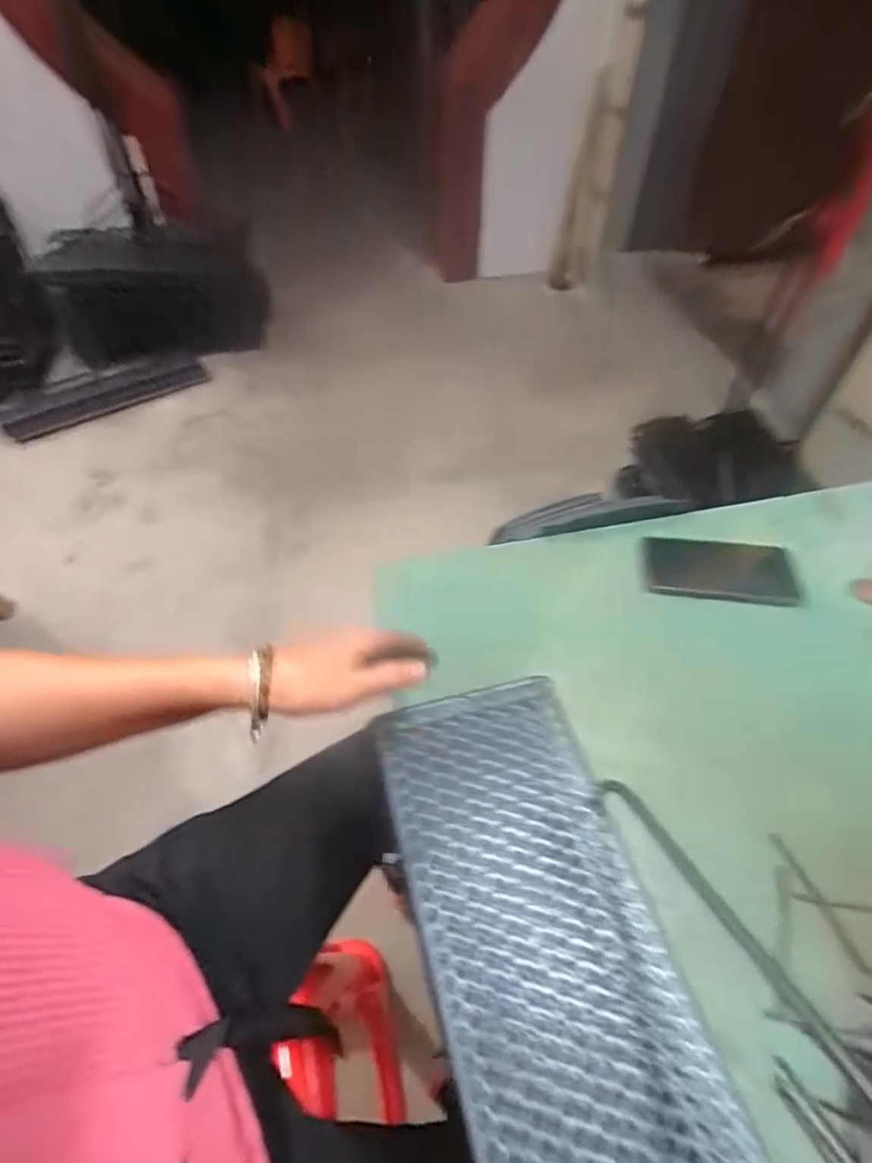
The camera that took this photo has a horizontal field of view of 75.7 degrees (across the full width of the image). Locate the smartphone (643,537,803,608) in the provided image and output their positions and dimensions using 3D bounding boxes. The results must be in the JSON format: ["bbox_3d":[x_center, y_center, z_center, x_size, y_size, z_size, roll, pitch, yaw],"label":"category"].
[{"bbox_3d":[0.307,-0.016,0.607,0.160,0.009,0.082,4,53,4],"label":"smartphone"}]

